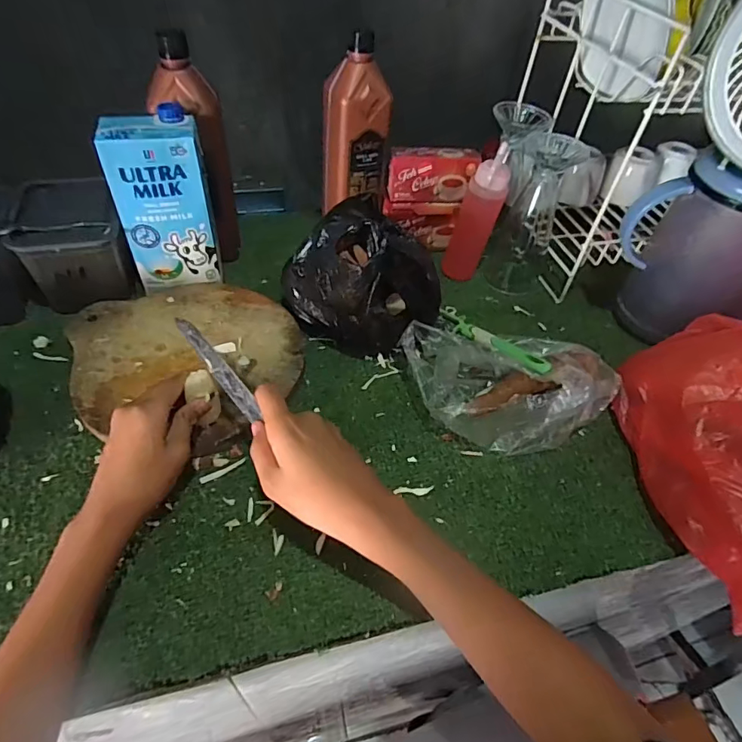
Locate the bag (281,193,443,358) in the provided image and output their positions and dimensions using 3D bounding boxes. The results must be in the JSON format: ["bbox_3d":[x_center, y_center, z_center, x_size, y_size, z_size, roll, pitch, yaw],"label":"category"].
[{"bbox_3d":[-0.013,-0.098,0.542,0.166,0.156,0.093,25,50,15],"label":"bag"}]

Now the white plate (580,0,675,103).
[{"bbox_3d":[0.277,-0.379,0.538,0.028,0.128,0.147,-10,50,-15],"label":"white plate"}]

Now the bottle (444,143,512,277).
[{"bbox_3d":[0.142,-0.204,0.650,0.056,0.179,0.060,15,48,7],"label":"bottle"}]

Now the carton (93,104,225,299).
[{"bbox_3d":[-0.234,-0.188,0.561,0.098,0.186,0.055,-9,50,-14],"label":"carton"}]

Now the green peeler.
[{"bbox_3d":[0.139,-0.040,0.580,0.034,0.009,0.173,-24,40,-25],"label":"green peeler"}]

